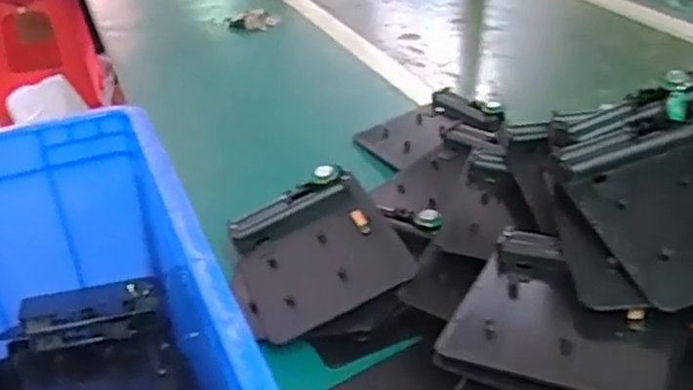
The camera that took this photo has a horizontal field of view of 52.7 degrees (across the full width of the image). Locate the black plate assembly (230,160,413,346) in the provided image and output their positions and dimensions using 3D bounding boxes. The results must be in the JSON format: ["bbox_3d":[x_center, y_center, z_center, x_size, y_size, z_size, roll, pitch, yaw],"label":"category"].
[{"bbox_3d":[-0.026,0.042,0.513,0.118,0.015,0.119,-29,47,-6],"label":"black plate assembly"}]

